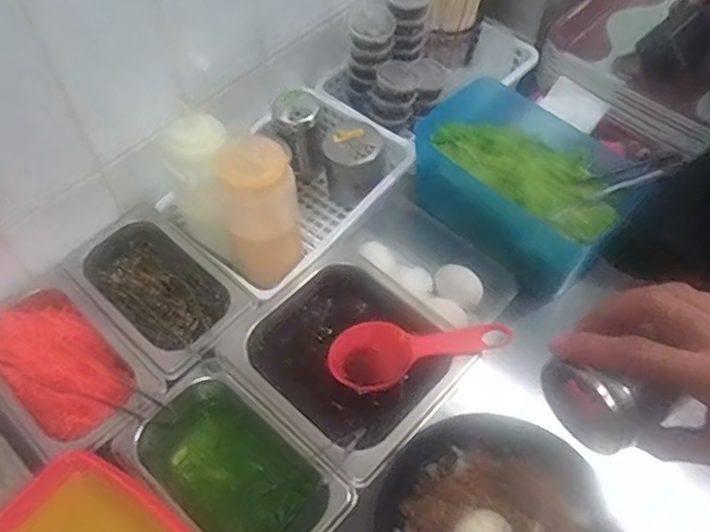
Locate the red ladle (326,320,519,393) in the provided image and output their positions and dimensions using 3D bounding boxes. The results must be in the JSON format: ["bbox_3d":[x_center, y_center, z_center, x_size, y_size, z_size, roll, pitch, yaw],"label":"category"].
[{"bbox_3d":[0.050,0.071,0.554,0.147,0.031,0.059,-13,56,-9],"label":"red ladle"}]

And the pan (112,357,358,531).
[{"bbox_3d":[-0.095,0.168,0.506,0.174,0.052,0.105,35,62,22],"label":"pan"}]

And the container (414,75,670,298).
[{"bbox_3d":[0.163,-0.094,0.638,0.140,0.080,0.219,-38,63,-23],"label":"container"}]

